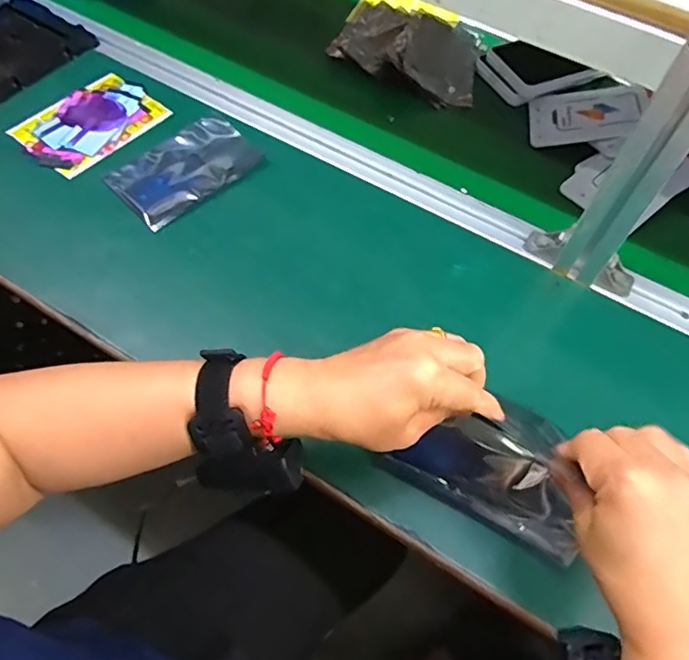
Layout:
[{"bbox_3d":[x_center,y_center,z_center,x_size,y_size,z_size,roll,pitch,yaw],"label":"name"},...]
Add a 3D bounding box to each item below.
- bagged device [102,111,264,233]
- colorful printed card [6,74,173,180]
[{"bbox_3d":[-0.165,-0.170,0.577,0.093,0.004,0.144,41,65,19],"label":"bagged device"},{"bbox_3d":[-0.279,-0.228,0.607,0.102,0.008,0.142,39,66,15],"label":"colorful printed card"}]

